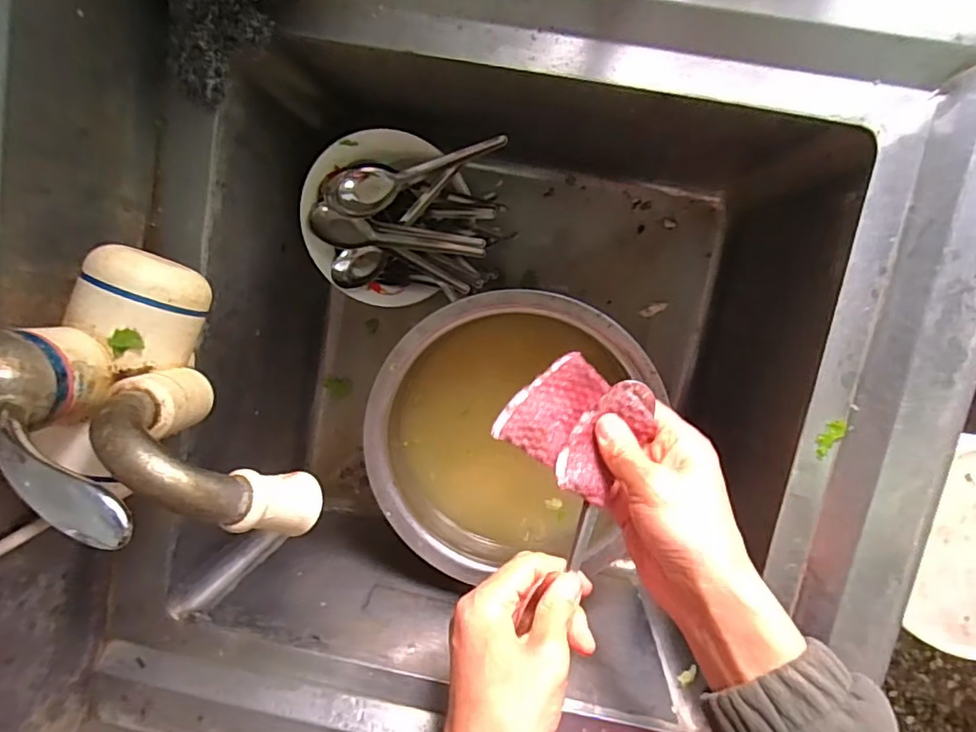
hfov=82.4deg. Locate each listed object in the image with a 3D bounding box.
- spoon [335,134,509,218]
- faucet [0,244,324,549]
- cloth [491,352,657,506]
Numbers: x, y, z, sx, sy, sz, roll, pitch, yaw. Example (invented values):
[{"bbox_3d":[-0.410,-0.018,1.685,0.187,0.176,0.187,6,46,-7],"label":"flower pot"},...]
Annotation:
[{"bbox_3d":[-0.062,-0.168,0.488,0.157,0.035,0.036,-14,96,5],"label":"spoon"},{"bbox_3d":[-0.164,0.023,0.269,0.070,0.136,0.179,-32,94,7],"label":"faucet"},{"bbox_3d":[0.063,0.037,0.394,0.089,0.056,0.080,31,98,0],"label":"cloth"}]

